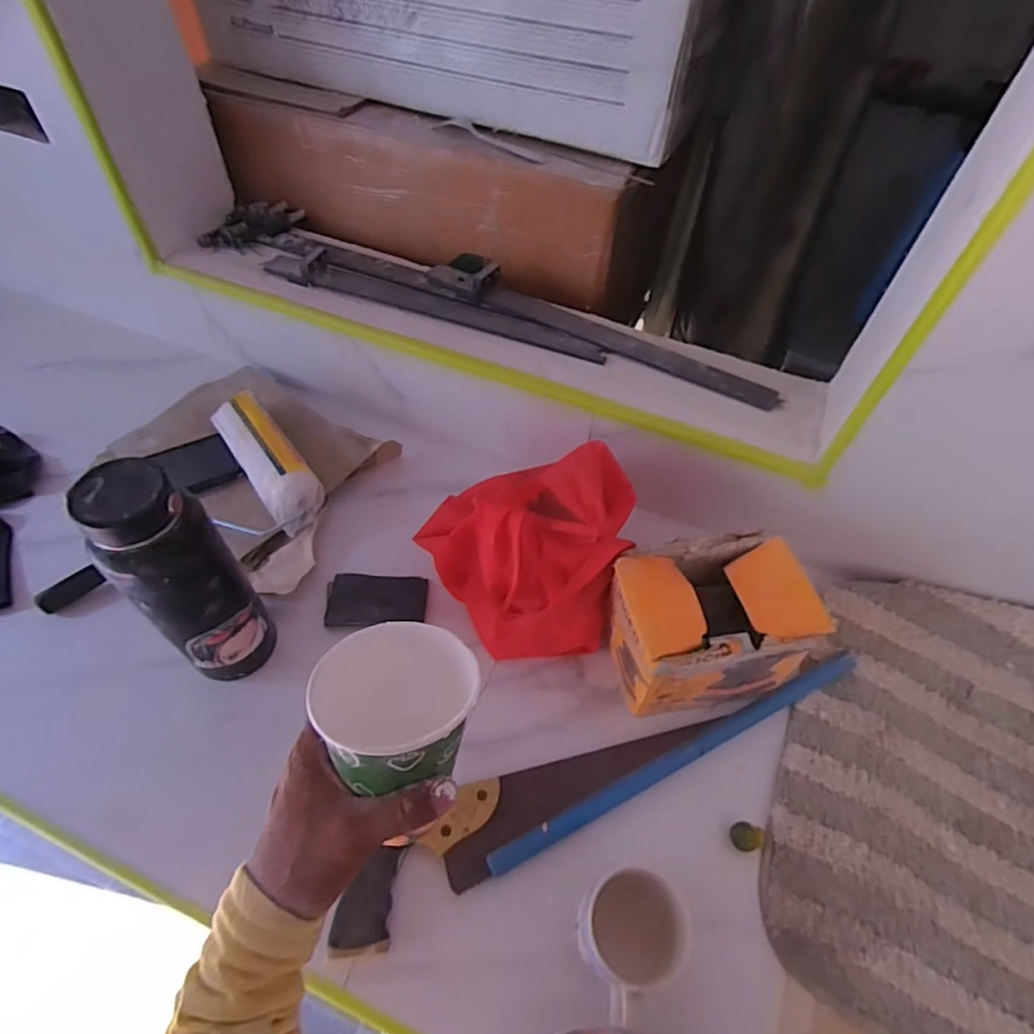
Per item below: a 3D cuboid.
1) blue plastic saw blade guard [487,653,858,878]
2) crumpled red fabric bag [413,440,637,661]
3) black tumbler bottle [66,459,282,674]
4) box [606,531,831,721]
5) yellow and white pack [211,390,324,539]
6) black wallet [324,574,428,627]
[{"bbox_3d":[0.176,0.241,0.611,0.445,0.015,0.026,-21,57,-18],"label":"blue plastic saw blade guard"},{"bbox_3d":[0.017,0.049,0.645,0.222,0.177,0.161,-8,54,-9],"label":"crumpled red fabric bag"},{"bbox_3d":[-0.301,0.062,0.538,0.082,0.252,0.082,1,53,-2],"label":"black tumbler bottle"},{"bbox_3d":[0.199,0.113,0.628,0.196,0.137,0.137,-8,54,-9],"label":"box"},{"bbox_3d":[-0.316,-0.073,0.754,0.070,0.060,0.219,-31,61,-23],"label":"yellow and white pack"},{"bbox_3d":[-0.166,0.097,0.696,0.115,0.019,0.070,-2,53,-4],"label":"black wallet"}]

